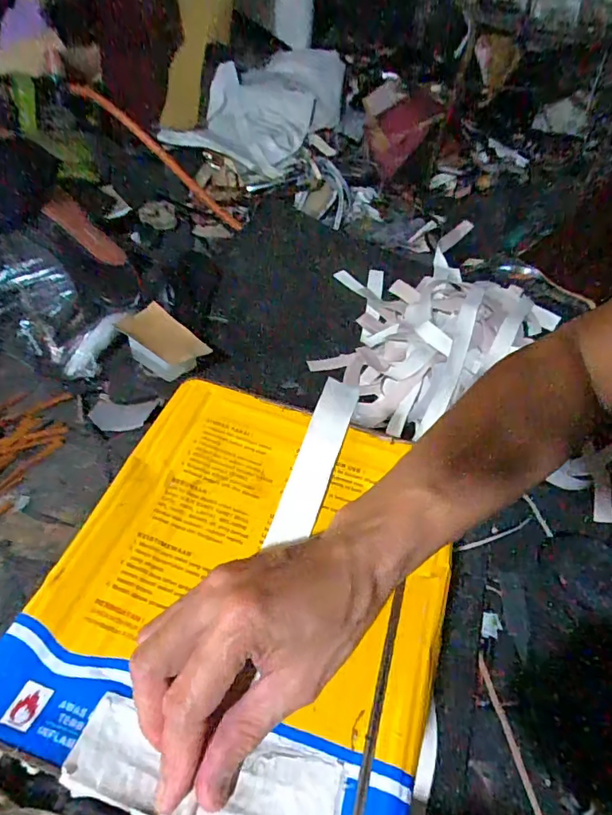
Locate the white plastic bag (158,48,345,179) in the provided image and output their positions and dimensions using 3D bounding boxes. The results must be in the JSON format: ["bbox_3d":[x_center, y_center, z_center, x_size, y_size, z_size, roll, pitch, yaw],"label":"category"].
[{"bbox_3d":[-0.078,-0.762,1.248,0.254,0.188,0.564,28,46,23],"label":"white plastic bag"}]

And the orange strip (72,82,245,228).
[{"bbox_3d":[-0.311,-0.538,1.037,0.434,0.032,0.043,41,49,-9],"label":"orange strip"}]

